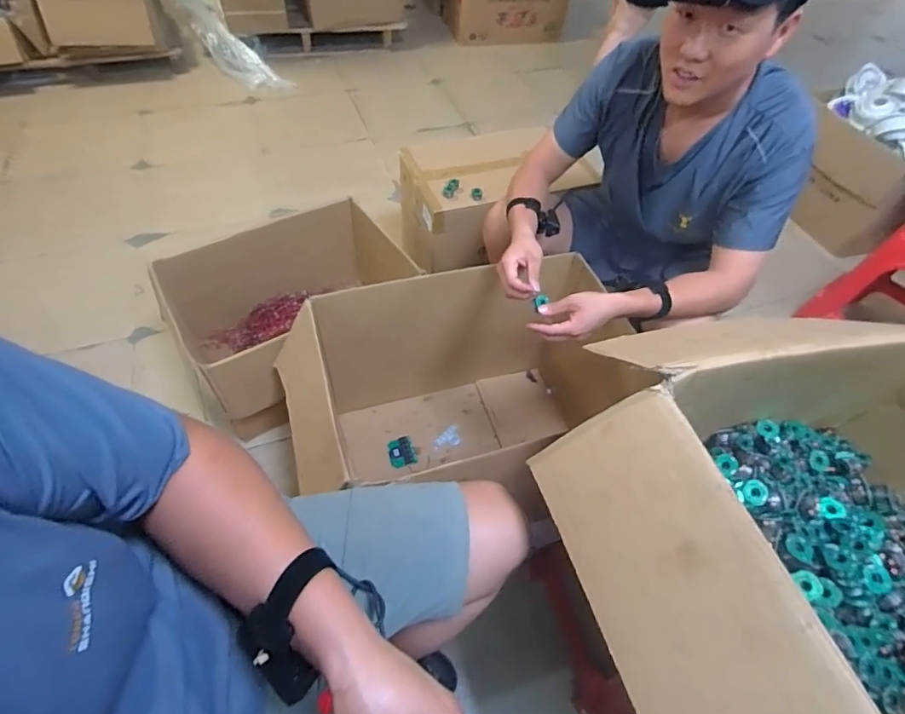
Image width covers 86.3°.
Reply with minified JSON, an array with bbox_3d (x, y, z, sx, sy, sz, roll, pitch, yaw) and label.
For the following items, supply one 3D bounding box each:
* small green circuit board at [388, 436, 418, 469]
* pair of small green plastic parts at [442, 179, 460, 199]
[{"bbox_3d":[-0.138,0.258,1.309,0.069,0.015,0.089,-15,55,-15],"label":"small green circuit board"},{"bbox_3d":[-0.004,-0.481,1.378,0.035,0.023,0.064,27,55,16],"label":"pair of small green plastic parts"}]

